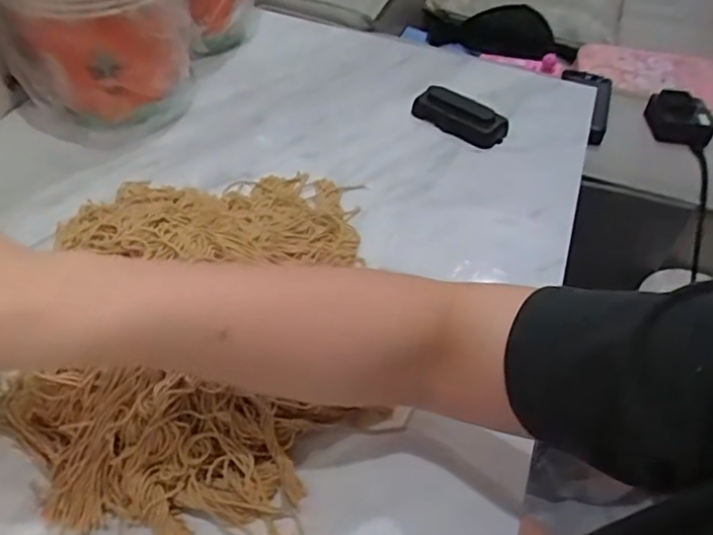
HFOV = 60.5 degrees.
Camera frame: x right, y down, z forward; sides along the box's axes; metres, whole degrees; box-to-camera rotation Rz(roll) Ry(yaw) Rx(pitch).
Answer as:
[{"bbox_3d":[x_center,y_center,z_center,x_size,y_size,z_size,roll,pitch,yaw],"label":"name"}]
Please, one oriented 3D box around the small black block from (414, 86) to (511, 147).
[{"bbox_3d":[0.114,-0.168,0.681,0.106,0.029,0.047,30,52,21],"label":"small black block"}]

